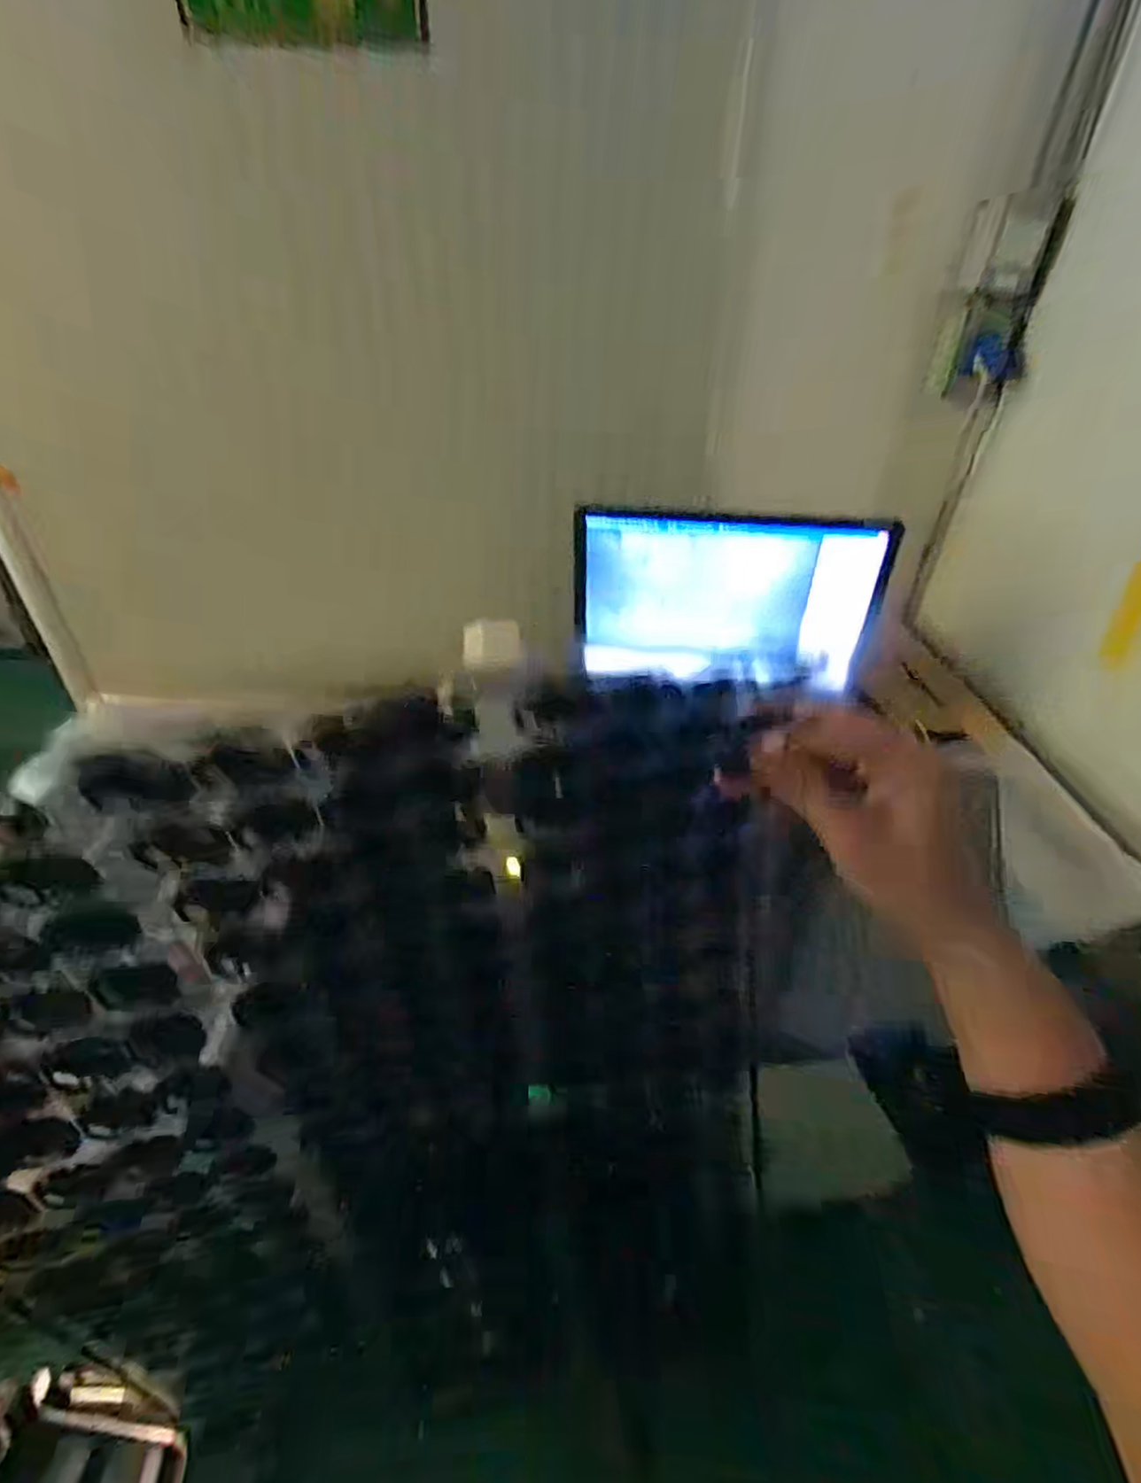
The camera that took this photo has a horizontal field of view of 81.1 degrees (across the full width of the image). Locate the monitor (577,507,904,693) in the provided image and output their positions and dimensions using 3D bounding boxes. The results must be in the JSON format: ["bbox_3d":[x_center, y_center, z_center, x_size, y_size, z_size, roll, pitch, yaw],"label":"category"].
[{"bbox_3d":[0.232,-0.209,1.000,0.442,0.249,0.060,6,37,7],"label":"monitor"}]

